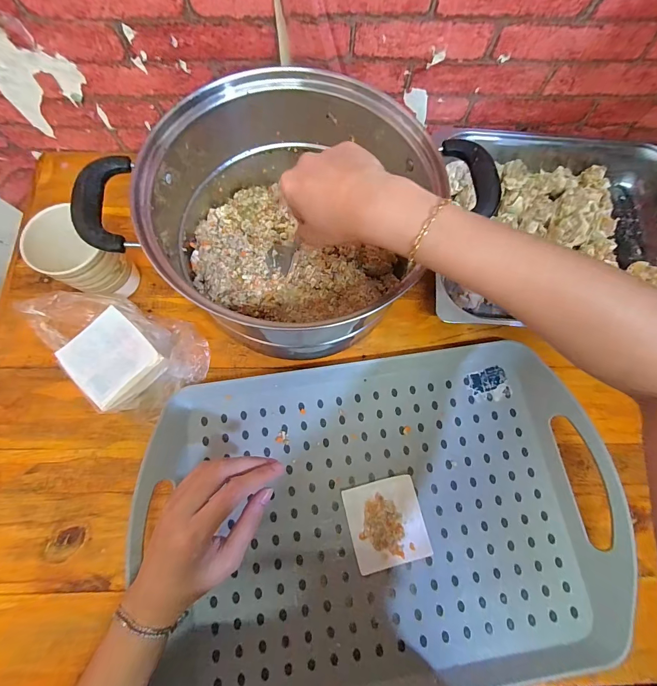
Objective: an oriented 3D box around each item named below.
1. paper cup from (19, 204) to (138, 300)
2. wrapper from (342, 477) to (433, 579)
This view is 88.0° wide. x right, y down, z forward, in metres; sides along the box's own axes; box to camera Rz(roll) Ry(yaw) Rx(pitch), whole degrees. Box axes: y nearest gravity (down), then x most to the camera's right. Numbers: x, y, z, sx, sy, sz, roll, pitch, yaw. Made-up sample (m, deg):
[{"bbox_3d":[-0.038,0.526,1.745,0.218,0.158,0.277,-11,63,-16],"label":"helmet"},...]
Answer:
[{"bbox_3d":[-0.257,-0.085,0.360,0.075,0.093,0.064,41,76,10],"label":"paper cup"},{"bbox_3d":[0.058,0.180,0.341,0.073,0.012,0.076,-13,74,-6],"label":"wrapper"}]

